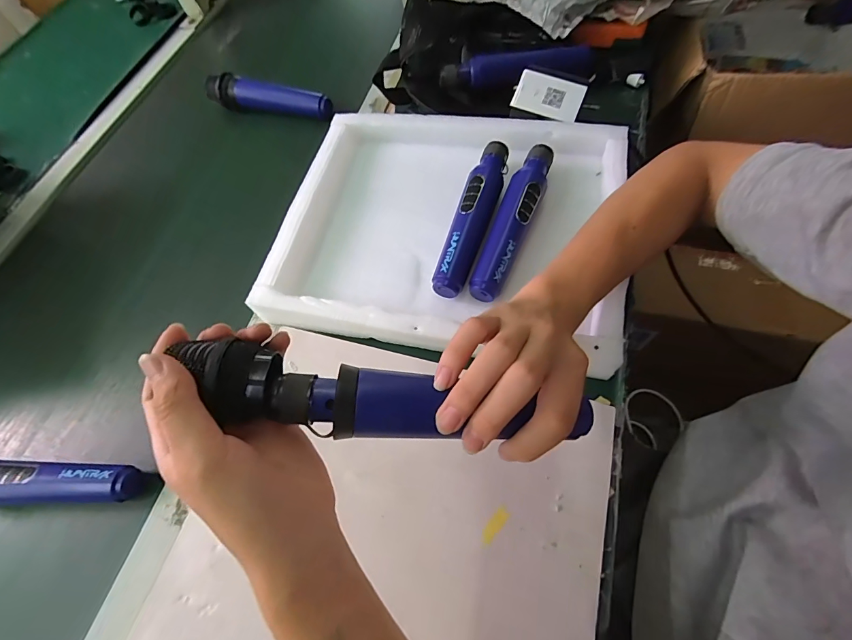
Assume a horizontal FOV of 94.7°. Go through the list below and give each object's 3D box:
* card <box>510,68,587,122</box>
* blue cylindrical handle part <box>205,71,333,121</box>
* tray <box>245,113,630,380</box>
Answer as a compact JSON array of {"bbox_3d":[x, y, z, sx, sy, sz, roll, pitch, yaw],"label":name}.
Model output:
[{"bbox_3d":[0.146,-0.268,0.469,0.079,0.007,0.052,24,84,12],"label":"card"},{"bbox_3d":[-0.238,-0.334,0.590,0.203,0.039,0.033,12,66,13],"label":"blue cylindrical handle part"},{"bbox_3d":[0.021,-0.107,0.425,0.344,0.059,0.284,8,65,11],"label":"tray"}]

